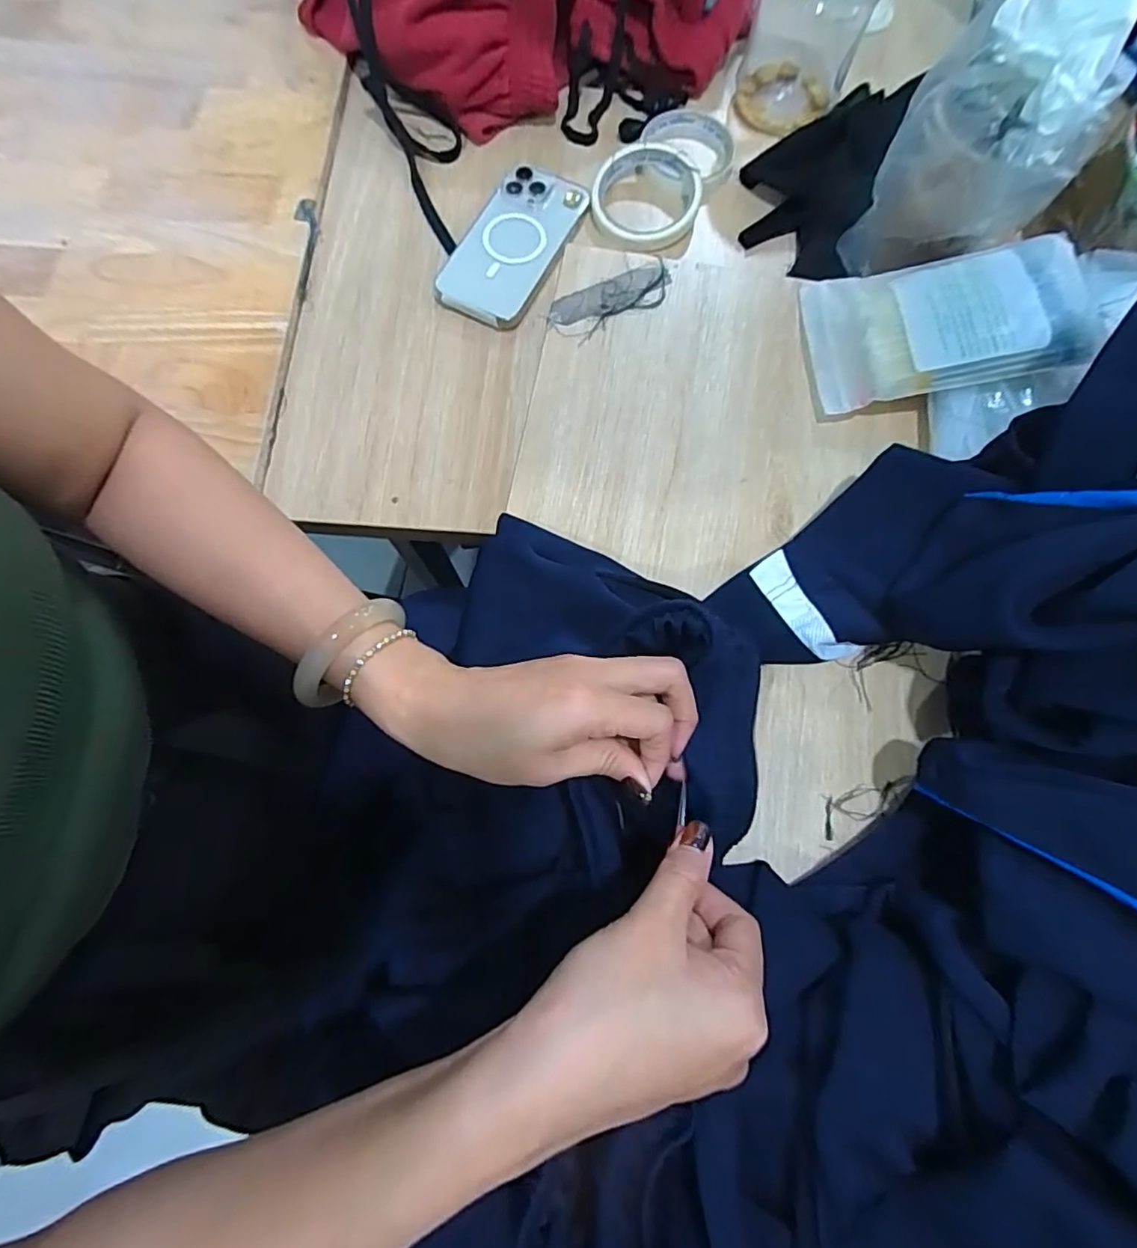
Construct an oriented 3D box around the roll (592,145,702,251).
[{"bbox_3d":[0.069,-0.378,0.518,0.091,0.023,0.101,16,76,3],"label":"roll"}]

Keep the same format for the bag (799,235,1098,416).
[{"bbox_3d":[0.260,-0.212,0.411,0.170,0.017,0.114,-2,74,16],"label":"bag"}]

